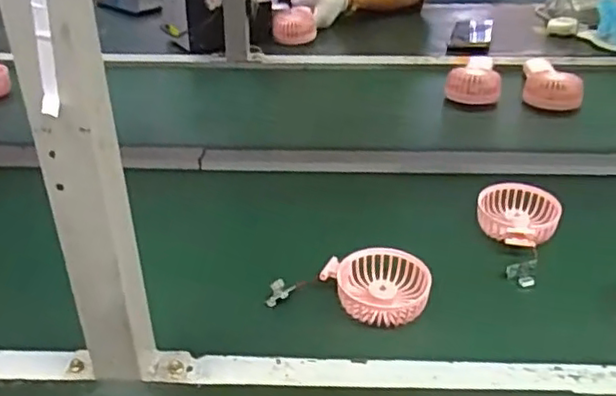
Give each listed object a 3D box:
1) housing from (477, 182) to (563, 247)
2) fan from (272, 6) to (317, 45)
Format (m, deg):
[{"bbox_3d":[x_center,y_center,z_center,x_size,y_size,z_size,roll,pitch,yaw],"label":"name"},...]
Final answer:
[{"bbox_3d":[0.232,0.022,0.728,0.085,0.050,0.071,22,40,31],"label":"housing"},{"bbox_3d":[-0.029,-0.352,1.331,0.088,0.061,0.071,-3,33,-3],"label":"fan"}]

